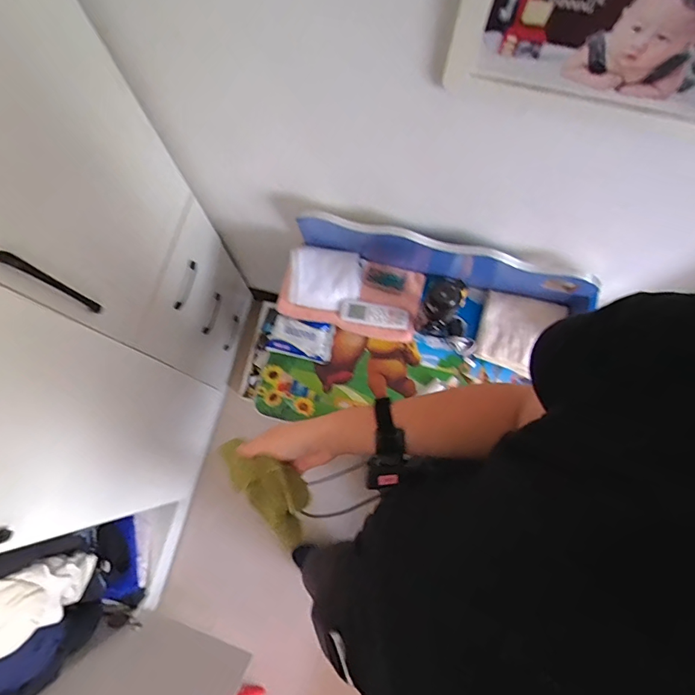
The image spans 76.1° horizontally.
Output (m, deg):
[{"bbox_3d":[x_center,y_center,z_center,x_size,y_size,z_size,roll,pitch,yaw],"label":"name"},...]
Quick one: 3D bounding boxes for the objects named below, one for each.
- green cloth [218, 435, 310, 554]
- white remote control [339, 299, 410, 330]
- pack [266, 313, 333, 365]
[{"bbox_3d":[-0.100,0.197,0.608,0.075,0.031,0.175,-32,100,17],"label":"green cloth"},{"bbox_3d":[0.063,-0.079,1.043,0.159,0.029,0.057,12,76,1],"label":"white remote control"},{"bbox_3d":[-0.111,-0.021,1.051,0.149,0.021,0.089,10,76,1],"label":"pack"}]

